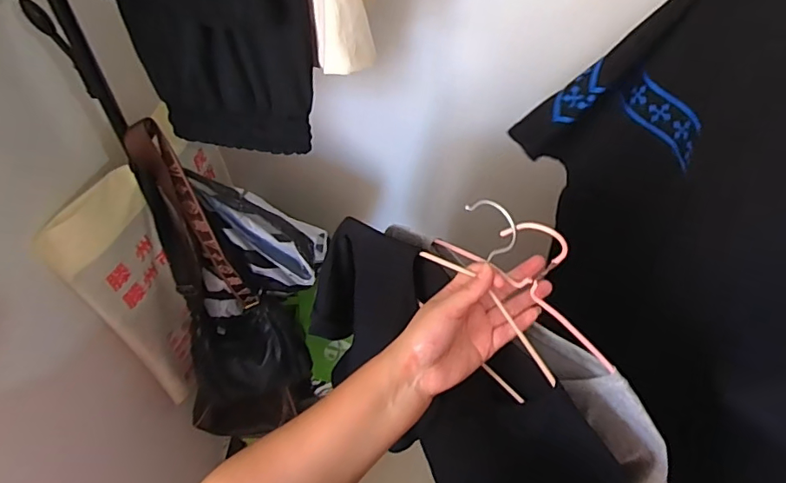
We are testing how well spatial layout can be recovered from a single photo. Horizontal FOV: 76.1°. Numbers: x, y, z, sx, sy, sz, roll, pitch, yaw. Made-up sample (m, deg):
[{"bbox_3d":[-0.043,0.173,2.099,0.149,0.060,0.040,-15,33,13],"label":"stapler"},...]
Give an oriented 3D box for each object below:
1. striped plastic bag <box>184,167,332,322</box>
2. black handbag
[{"bbox_3d":[-0.231,0.020,0.884,0.235,0.278,0.097,-3,53,-4],"label":"striped plastic bag"},{"bbox_3d":[-0.277,0.116,0.852,0.210,0.579,0.215,8,53,4],"label":"black handbag"}]

